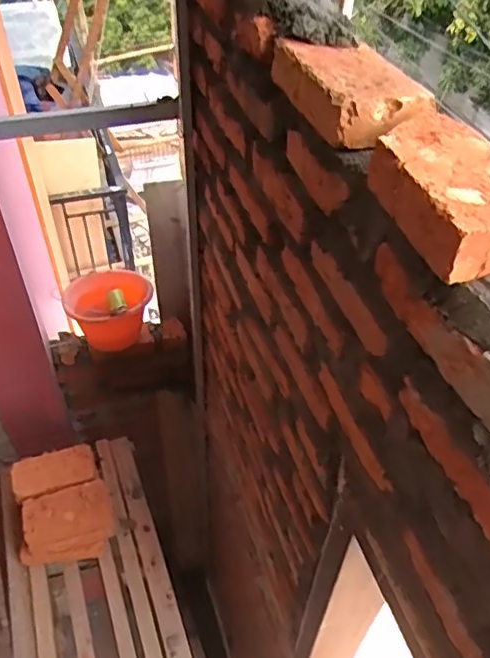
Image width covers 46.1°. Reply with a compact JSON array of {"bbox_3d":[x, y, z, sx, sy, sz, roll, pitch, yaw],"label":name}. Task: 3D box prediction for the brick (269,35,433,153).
[{"bbox_3d":[0.106,-0.253,0.598,0.105,0.045,0.194,-13,47,-13],"label":"brick"}]

